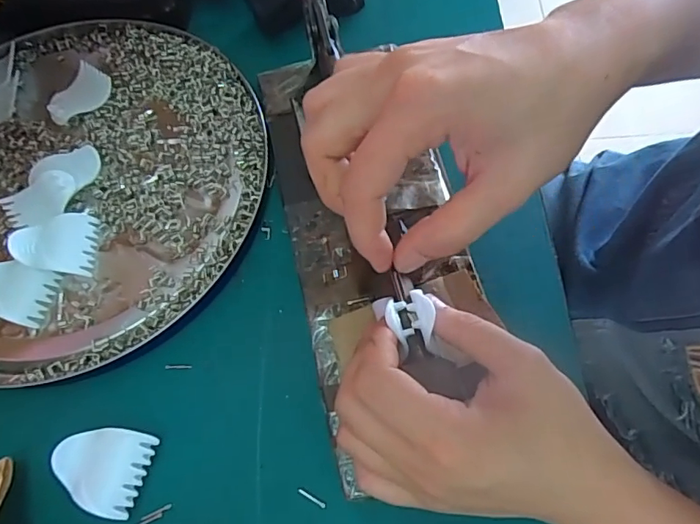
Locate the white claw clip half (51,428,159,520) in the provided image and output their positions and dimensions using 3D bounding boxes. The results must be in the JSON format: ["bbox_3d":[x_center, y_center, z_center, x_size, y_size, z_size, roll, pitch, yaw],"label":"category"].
[{"bbox_3d":[-0.128,0.106,0.259,0.045,0.012,0.040,10,68,6],"label":"white claw clip half"}]

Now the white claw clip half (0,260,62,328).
[{"bbox_3d":[-0.201,0.018,0.300,0.045,0.011,0.034,13,68,7],"label":"white claw clip half"}]

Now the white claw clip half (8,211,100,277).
[{"bbox_3d":[-0.179,-0.012,0.305,0.042,0.016,0.040,-3,67,1],"label":"white claw clip half"}]

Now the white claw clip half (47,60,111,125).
[{"bbox_3d":[-0.190,-0.116,0.349,0.036,0.013,0.045,40,74,16],"label":"white claw clip half"}]

